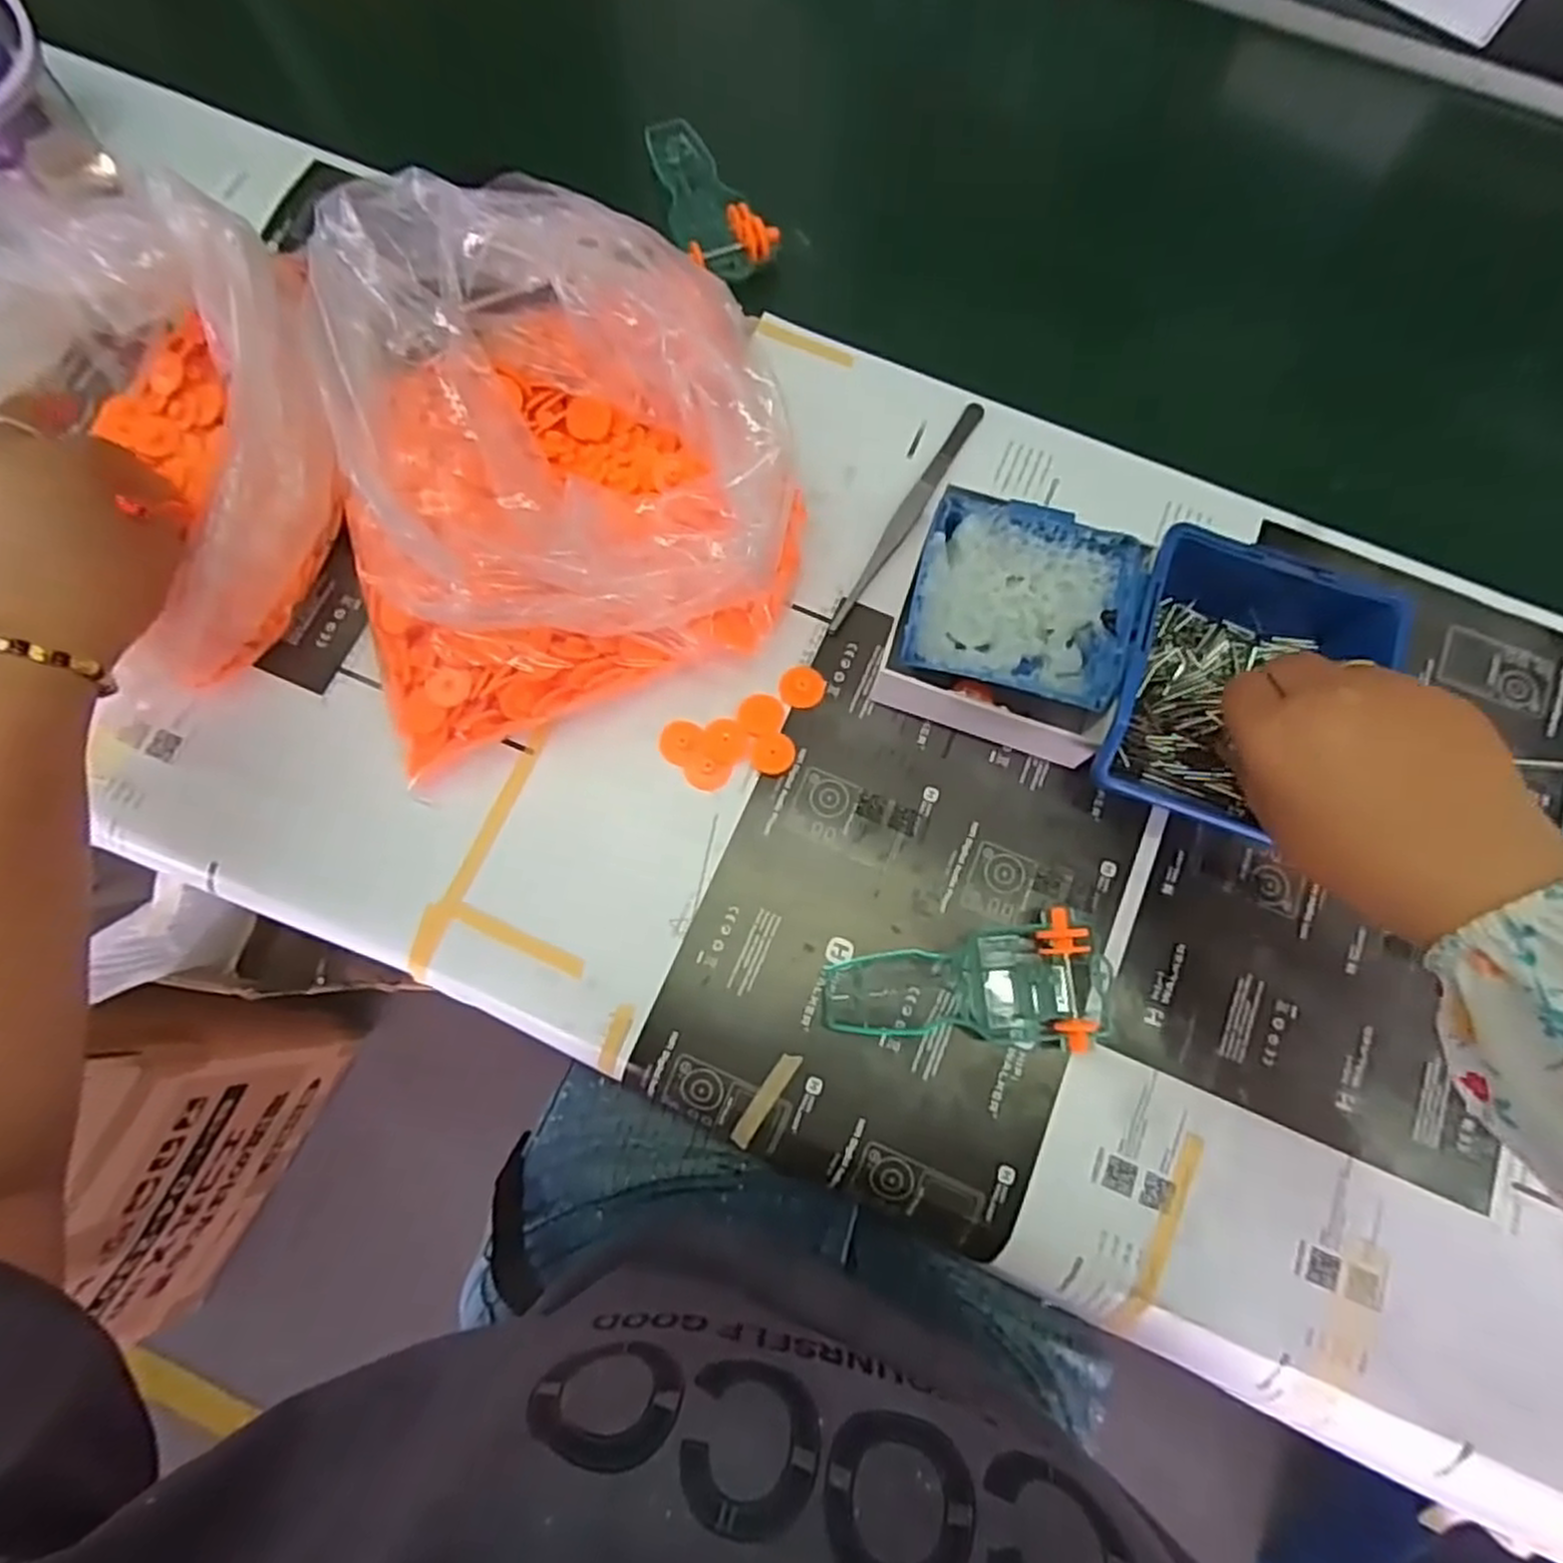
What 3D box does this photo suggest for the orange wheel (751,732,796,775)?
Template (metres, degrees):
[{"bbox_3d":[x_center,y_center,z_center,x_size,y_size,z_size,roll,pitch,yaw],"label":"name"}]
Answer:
[{"bbox_3d":[-0.004,-0.013,0.380,0.021,0.007,0.019,-13,76,-5],"label":"orange wheel"}]

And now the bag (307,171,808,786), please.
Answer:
[{"bbox_3d":[-0.113,-0.155,0.366,0.205,0.096,0.224,-21,77,-7],"label":"bag"}]

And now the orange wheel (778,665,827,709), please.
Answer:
[{"bbox_3d":[0.010,-0.048,0.388,0.023,0.005,0.021,0,75,-1],"label":"orange wheel"}]

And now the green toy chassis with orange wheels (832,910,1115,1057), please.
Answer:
[{"bbox_3d":[0.085,0.089,0.351,0.128,0.017,0.055,1,75,-1],"label":"green toy chassis with orange wheels"}]

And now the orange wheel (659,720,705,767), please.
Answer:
[{"bbox_3d":[-0.050,-0.020,0.381,0.019,0.004,0.022,42,78,9],"label":"orange wheel"}]

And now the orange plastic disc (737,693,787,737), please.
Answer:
[{"bbox_3d":[-0.010,-0.033,0.383,0.022,0.004,0.021,0,75,-1],"label":"orange plastic disc"}]

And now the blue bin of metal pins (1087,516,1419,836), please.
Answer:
[{"bbox_3d":[0.207,-0.043,0.356,0.107,0.054,0.129,19,75,3],"label":"blue bin of metal pins"}]

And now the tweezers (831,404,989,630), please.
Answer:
[{"bbox_3d":[0.068,-0.142,0.408,0.012,0.011,0.154,31,77,7],"label":"tweezers"}]

